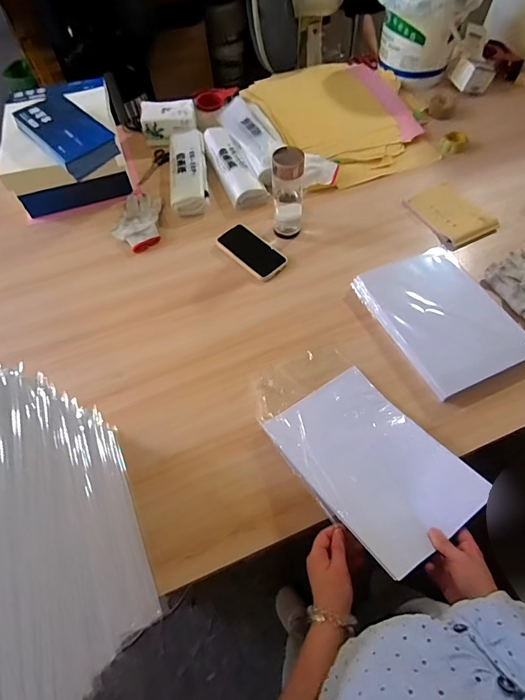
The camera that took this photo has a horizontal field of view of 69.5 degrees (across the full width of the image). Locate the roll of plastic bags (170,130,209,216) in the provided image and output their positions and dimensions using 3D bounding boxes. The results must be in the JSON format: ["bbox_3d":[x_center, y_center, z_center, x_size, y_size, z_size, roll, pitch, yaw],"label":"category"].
[{"bbox_3d":[-0.192,-0.471,0.986,0.090,0.047,0.298,-7,60,-2],"label":"roll of plastic bags"}]

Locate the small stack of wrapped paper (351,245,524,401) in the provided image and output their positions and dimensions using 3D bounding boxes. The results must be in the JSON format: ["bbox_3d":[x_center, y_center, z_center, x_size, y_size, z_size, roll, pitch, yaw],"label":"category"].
[{"bbox_3d":[0.351,-0.074,0.743,0.230,0.037,0.298,-22,61,-10],"label":"small stack of wrapped paper"}]

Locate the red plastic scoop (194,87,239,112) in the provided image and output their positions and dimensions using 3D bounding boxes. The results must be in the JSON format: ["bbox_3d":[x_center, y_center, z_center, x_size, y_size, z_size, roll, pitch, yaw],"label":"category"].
[{"bbox_3d":[-0.127,-0.742,1.106,0.152,0.034,0.046,-35,64,-17],"label":"red plastic scoop"}]

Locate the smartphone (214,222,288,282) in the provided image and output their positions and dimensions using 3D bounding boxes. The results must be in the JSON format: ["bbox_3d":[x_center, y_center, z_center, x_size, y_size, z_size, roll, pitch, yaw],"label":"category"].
[{"bbox_3d":[-0.024,-0.222,0.853,0.090,0.017,0.167,-39,65,-18],"label":"smartphone"}]

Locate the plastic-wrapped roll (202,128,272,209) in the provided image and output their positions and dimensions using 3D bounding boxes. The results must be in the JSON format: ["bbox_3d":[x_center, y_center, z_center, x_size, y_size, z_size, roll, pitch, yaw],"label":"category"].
[{"bbox_3d":[-0.081,-0.482,0.991,0.086,0.040,0.315,-20,61,-9],"label":"plastic-wrapped roll"}]

